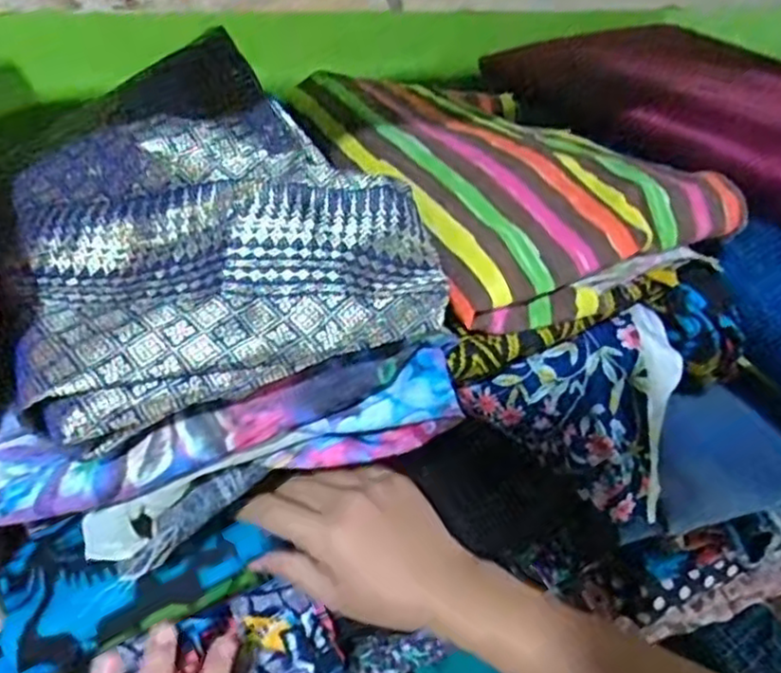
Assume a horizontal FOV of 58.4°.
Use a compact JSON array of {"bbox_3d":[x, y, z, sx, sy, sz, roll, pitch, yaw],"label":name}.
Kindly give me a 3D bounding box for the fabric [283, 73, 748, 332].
[{"bbox_3d":[0.063,-0.105,0.445,0.181,0.060,0.255,-13,35,-25],"label":"fabric"}]

